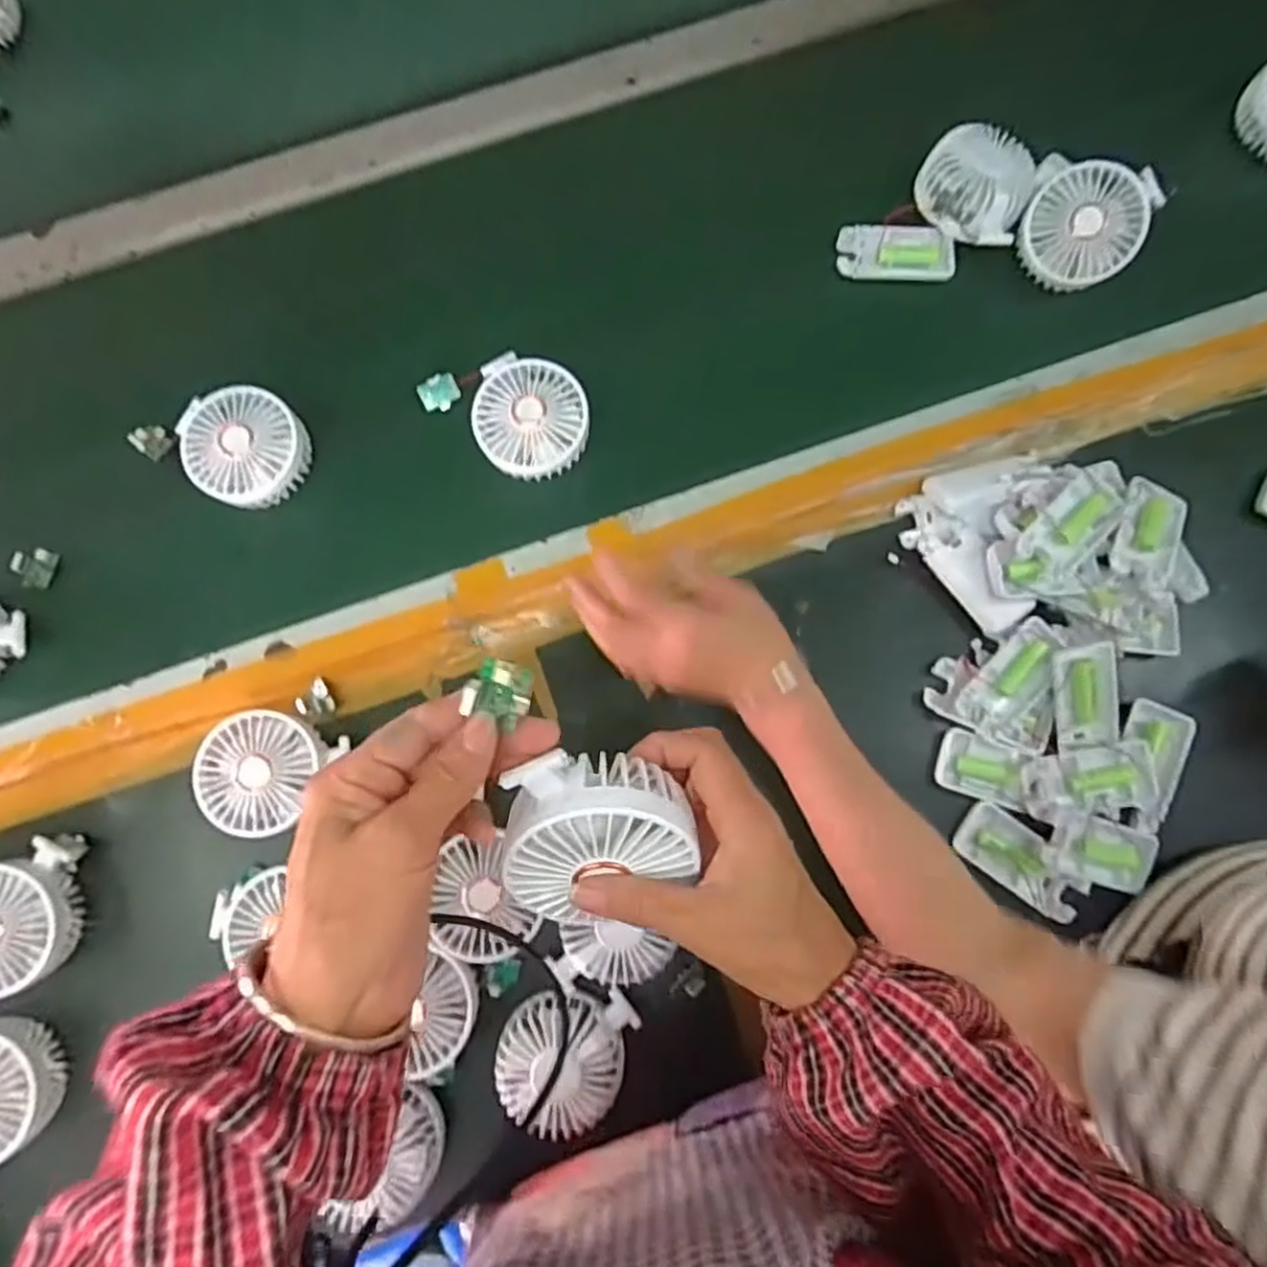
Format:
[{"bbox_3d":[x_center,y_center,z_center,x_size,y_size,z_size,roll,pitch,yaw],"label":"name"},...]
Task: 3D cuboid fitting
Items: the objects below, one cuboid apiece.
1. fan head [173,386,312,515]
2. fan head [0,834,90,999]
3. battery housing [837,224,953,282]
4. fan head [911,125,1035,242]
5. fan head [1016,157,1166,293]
[{"bbox_3d":[-0.301,-0.144,0.570,0.086,0.042,0.084,31,79,4],"label":"fan head"},{"bbox_3d":[-0.445,0.203,0.529,0.083,0.041,0.101,-9,79,-4],"label":"fan head"},{"bbox_3d":[0.216,-0.313,0.612,0.095,0.015,0.043,0,79,-2],"label":"battery housing"},{"bbox_3d":[0.275,-0.360,0.598,0.086,0.035,0.092,13,79,0],"label":"fan head"},{"bbox_3d":[0.355,-0.323,0.586,0.095,0.029,0.095,3,108,8],"label":"fan head"}]

